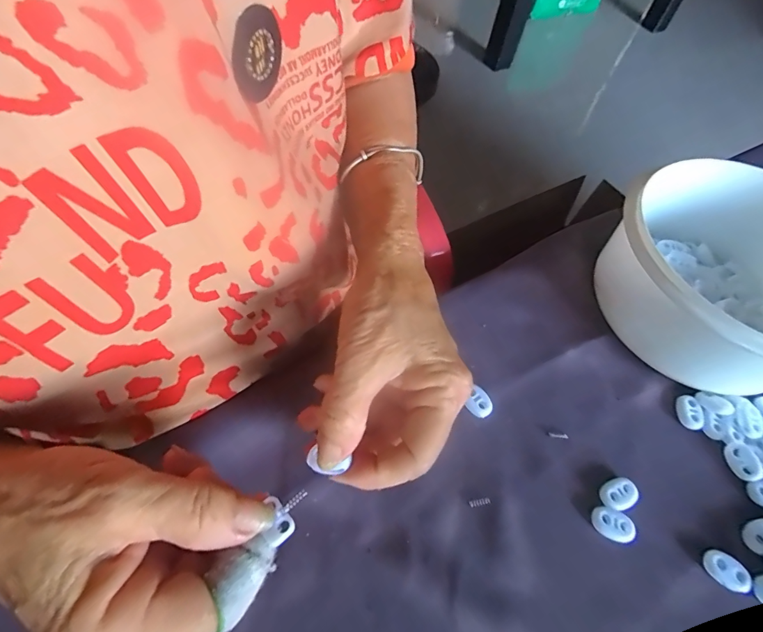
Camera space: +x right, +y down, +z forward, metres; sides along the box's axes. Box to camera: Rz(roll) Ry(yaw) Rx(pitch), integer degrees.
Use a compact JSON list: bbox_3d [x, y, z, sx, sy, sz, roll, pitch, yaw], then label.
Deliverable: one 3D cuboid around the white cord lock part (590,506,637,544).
[{"bbox_3d":[0.128,0.116,0.230,0.022,0.008,0.015,23,59,10],"label":"white cord lock part"}]

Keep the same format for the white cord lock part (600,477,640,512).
[{"bbox_3d":[0.136,0.103,0.240,0.020,0.008,0.016,-13,60,-12],"label":"white cord lock part"}]

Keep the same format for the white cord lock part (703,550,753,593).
[{"bbox_3d":[0.185,0.137,0.222,0.022,0.006,0.014,36,62,17],"label":"white cord lock part"}]

